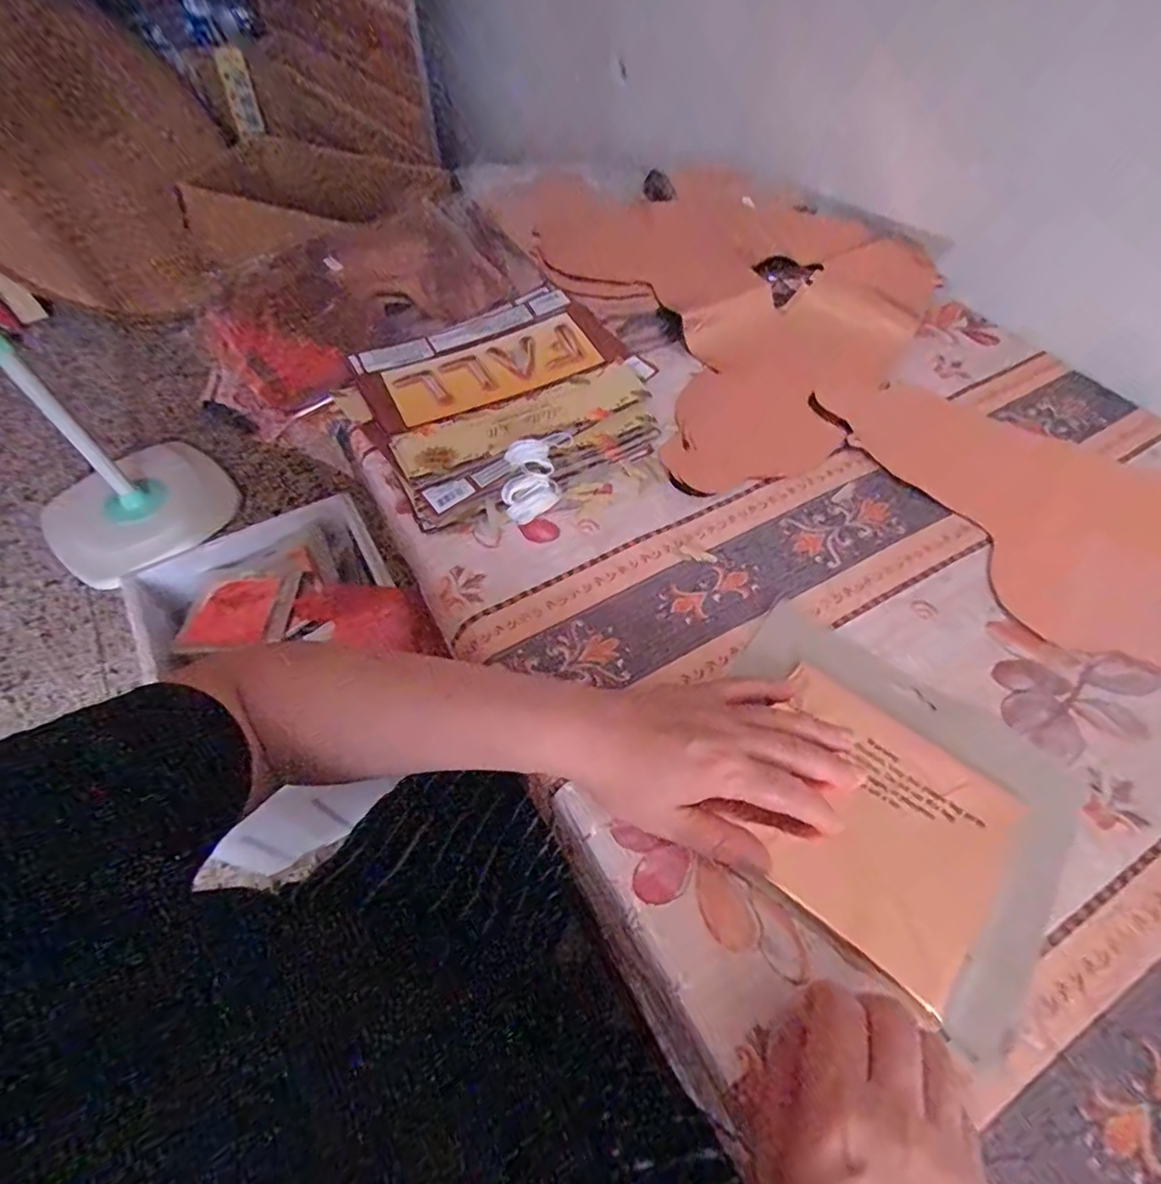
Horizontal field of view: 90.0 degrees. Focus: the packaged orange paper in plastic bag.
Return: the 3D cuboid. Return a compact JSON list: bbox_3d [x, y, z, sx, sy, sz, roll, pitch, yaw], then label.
[{"bbox_3d":[0.162,0.110,0.325,0.191,0.007,0.162,35,63,22],"label":"packaged orange paper in plastic bag"}]

